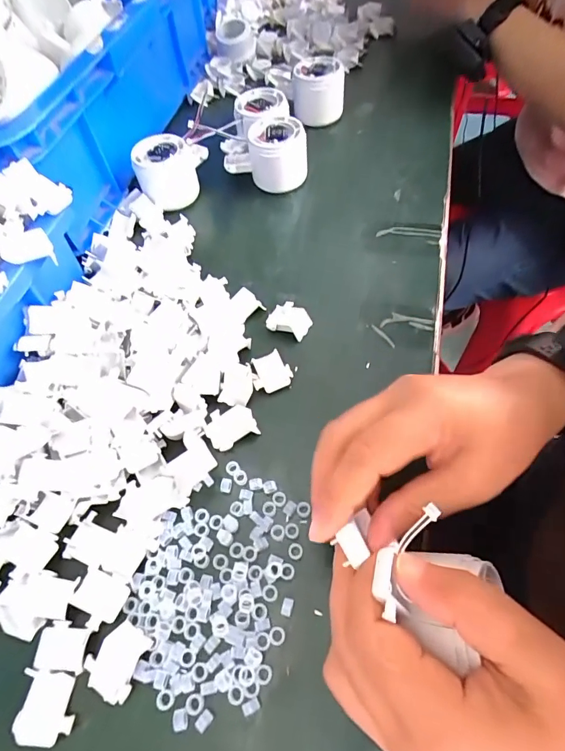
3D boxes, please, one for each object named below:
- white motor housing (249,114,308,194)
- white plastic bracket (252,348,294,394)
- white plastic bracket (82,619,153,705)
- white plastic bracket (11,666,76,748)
[{"bbox_3d":[-0.005,-0.222,0.422,0.059,0.054,0.057,-4,59,0],"label":"white motor housing"},{"bbox_3d":[-0.009,-0.002,0.313,0.029,0.012,0.027,-25,61,-12],"label":"white plastic bracket"},{"bbox_3d":[-0.090,0.156,0.227,0.028,0.004,0.033,26,64,17],"label":"white plastic bracket"},{"bbox_3d":[-0.125,0.175,0.218,0.029,0.009,0.032,3,60,4],"label":"white plastic bracket"}]

